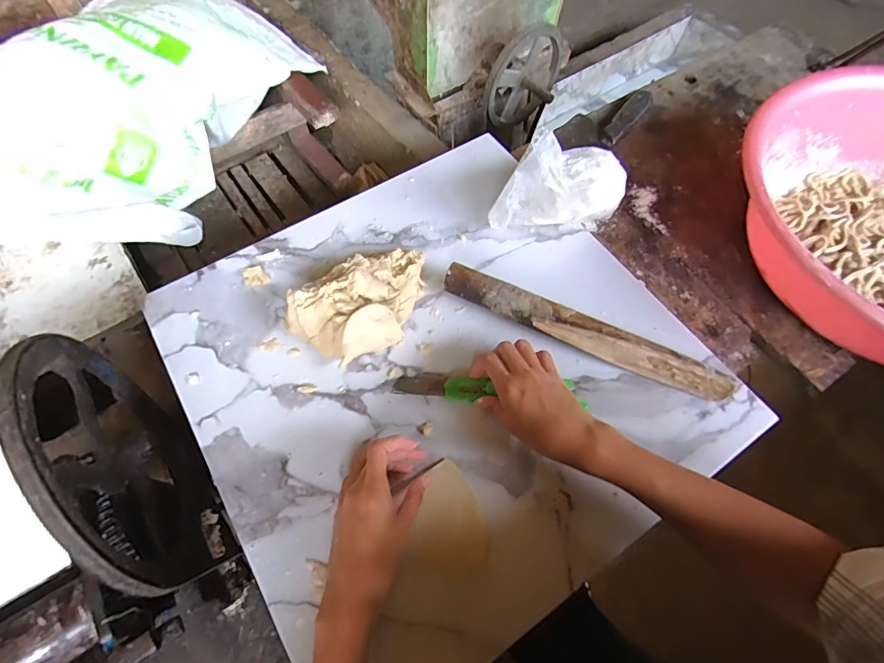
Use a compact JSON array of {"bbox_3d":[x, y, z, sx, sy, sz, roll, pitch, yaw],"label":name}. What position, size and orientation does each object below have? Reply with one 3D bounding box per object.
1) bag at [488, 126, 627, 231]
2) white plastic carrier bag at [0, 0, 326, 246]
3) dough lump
[{"bbox_3d":[0.143,-0.164,0.513,0.163,0.122,0.069,-28,68,-16],"label":"bag"},{"bbox_3d":[-0.553,-0.412,0.811,0.399,0.199,0.659,18,65,5],"label":"white plastic carrier bag"},{"bbox_3d":[-0.079,-0.026,0.472,0.149,0.060,0.093,-25,67,-15],"label":"dough lump"}]

